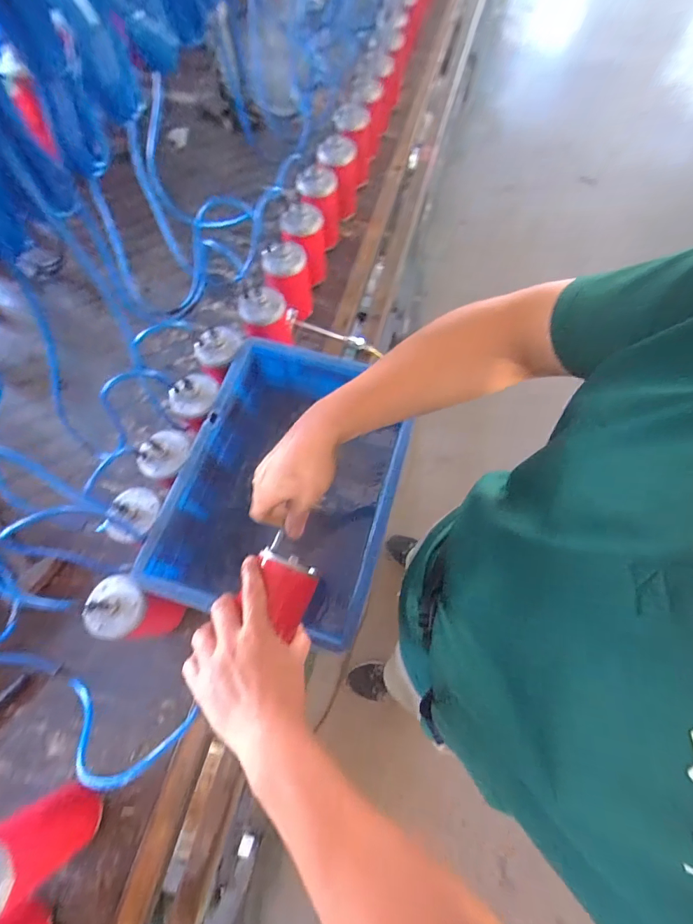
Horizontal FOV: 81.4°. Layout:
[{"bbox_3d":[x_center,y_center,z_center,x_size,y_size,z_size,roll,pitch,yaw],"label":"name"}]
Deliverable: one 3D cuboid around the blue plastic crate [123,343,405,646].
[{"bbox_3d":[-0.080,0.039,0.624,0.303,0.135,0.406,17,70,6],"label":"blue plastic crate"}]

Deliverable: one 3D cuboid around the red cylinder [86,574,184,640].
[{"bbox_3d":[-0.286,0.202,0.550,0.075,0.129,0.073,0,69,0],"label":"red cylinder"}]

